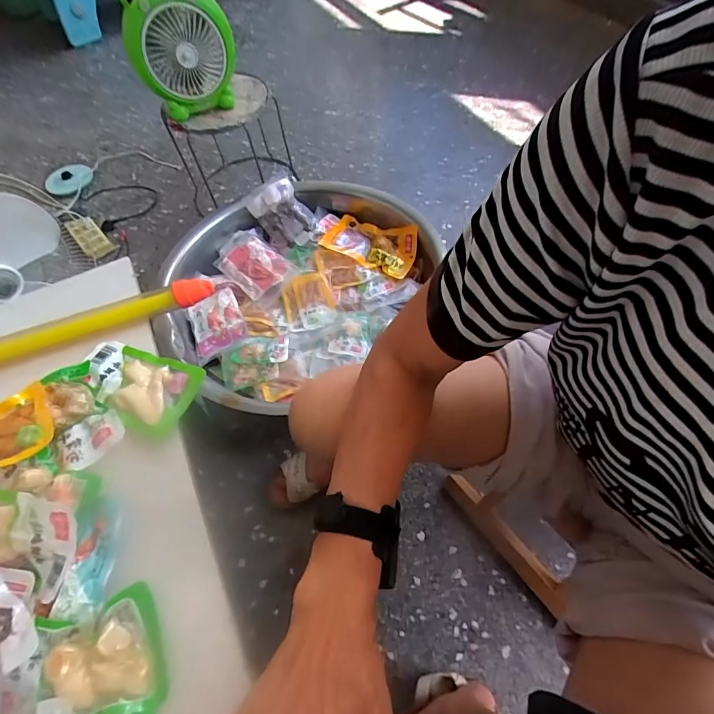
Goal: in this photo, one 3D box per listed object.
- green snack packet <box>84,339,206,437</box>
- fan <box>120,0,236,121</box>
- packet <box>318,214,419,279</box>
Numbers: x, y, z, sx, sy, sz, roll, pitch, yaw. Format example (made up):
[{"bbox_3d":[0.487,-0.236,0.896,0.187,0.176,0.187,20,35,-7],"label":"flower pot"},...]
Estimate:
[{"bbox_3d":[-0.232,0.027,0.424,0.135,0.012,0.078,19,62,15],"label":"green snack packet"},{"bbox_3d":[-0.407,-0.730,0.957,0.233,0.253,0.094,-23,60,-10],"label":"fan"},{"bbox_3d":[0.033,-0.284,1.000,0.237,0.042,0.131,21,62,16],"label":"packet"}]

